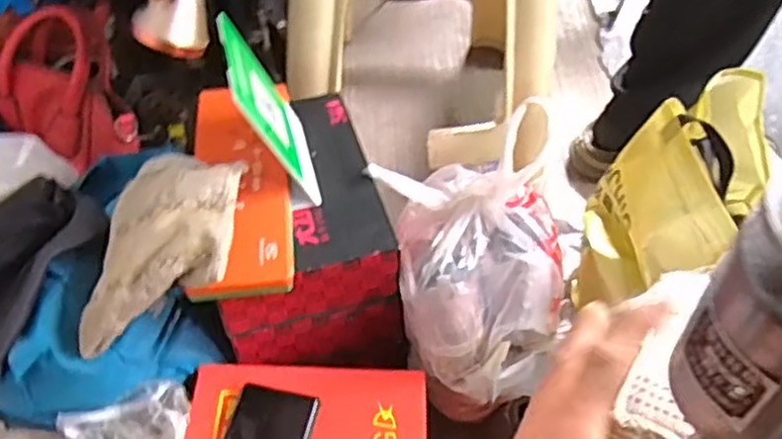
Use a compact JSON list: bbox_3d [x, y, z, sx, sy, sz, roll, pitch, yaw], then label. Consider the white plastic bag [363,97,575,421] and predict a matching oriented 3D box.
[{"bbox_3d":[0.093,0.031,0.714,0.182,0.215,0.241,-12,53,-9],"label":"white plastic bag"}]

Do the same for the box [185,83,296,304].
[{"bbox_3d":[-0.139,-0.033,0.680,0.089,0.031,0.239,-5,52,-4],"label":"box"}]

